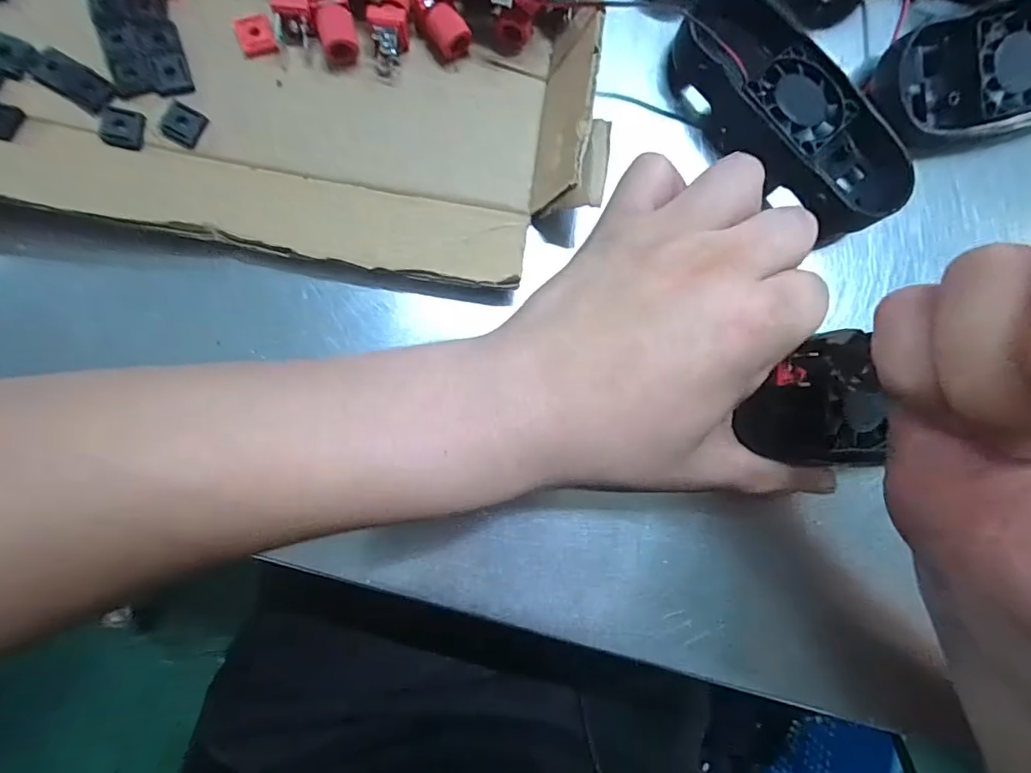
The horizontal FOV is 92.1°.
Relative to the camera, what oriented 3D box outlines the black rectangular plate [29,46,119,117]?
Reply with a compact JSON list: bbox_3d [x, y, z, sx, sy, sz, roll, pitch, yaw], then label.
[{"bbox_3d":[-0.164,-0.114,0.184,0.028,0.004,0.014,30,85,-2],"label":"black rectangular plate"}]

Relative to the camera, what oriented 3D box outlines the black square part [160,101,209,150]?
[{"bbox_3d":[-0.127,-0.100,0.190,0.013,0.004,0.014,29,85,-2],"label":"black square part"}]

